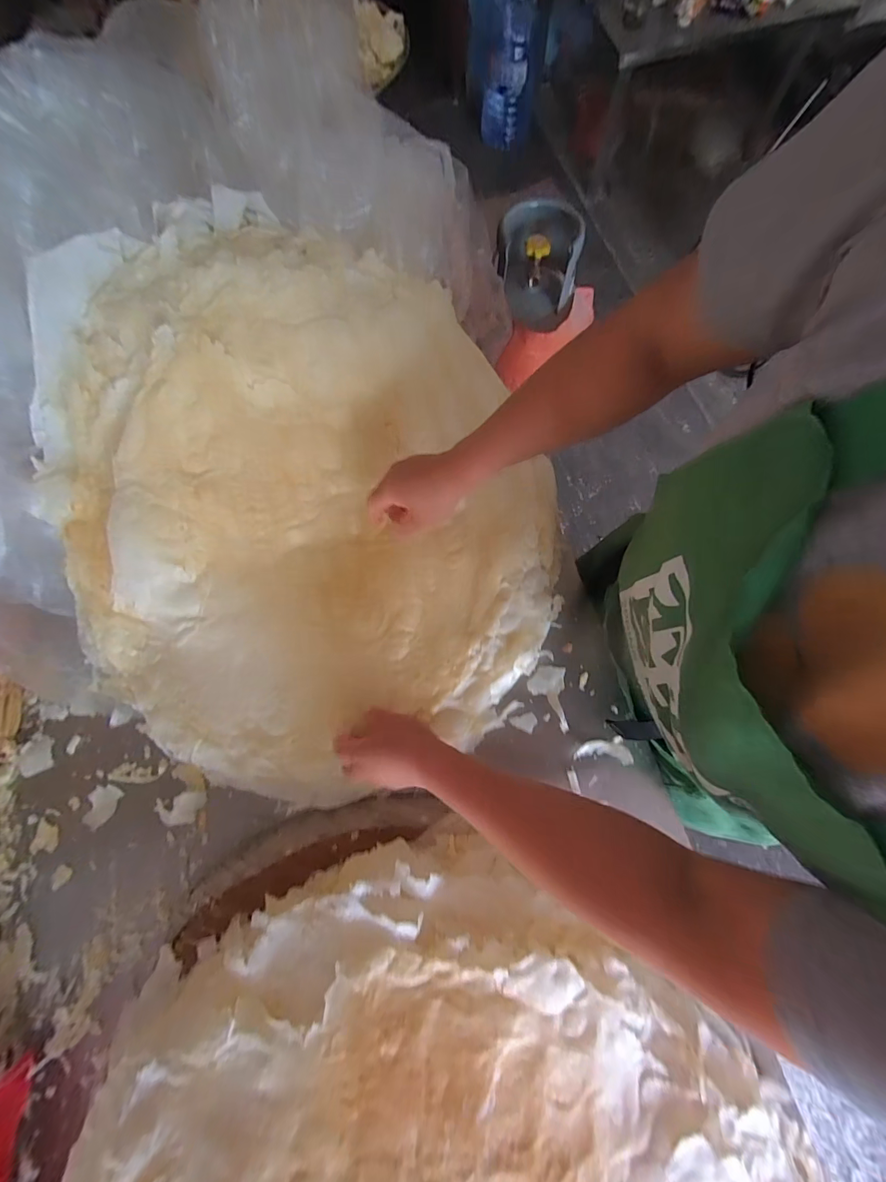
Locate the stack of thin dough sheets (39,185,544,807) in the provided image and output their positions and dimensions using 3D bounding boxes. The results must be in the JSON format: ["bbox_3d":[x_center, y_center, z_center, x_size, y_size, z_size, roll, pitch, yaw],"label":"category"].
[{"bbox_3d":[-0.178,-0.102,0.529,0.614,0.094,0.664,-25,95,-3],"label":"stack of thin dough sheets"}]

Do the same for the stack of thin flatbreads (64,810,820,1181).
[{"bbox_3d":[0.013,0.570,0.353,0.605,0.119,0.634,-29,75,-7],"label":"stack of thin flatbreads"}]

